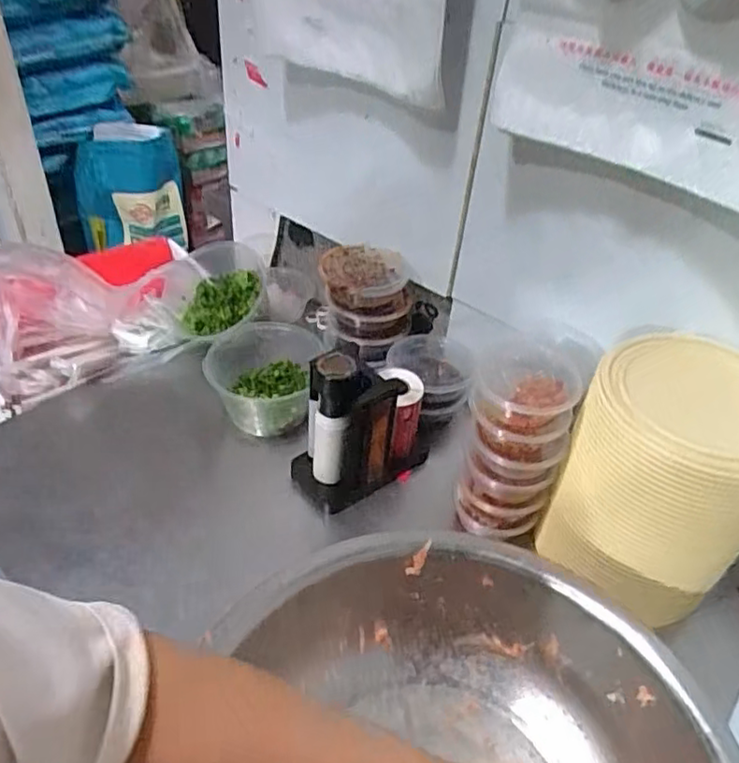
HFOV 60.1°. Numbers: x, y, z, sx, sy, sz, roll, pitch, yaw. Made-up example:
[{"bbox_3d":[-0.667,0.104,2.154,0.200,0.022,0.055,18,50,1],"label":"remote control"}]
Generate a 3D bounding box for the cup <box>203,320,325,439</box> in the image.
[{"bbox_3d":[-0.129,-0.001,0.765,0.117,0.084,0.114,3,40,-3],"label":"cup"}]

